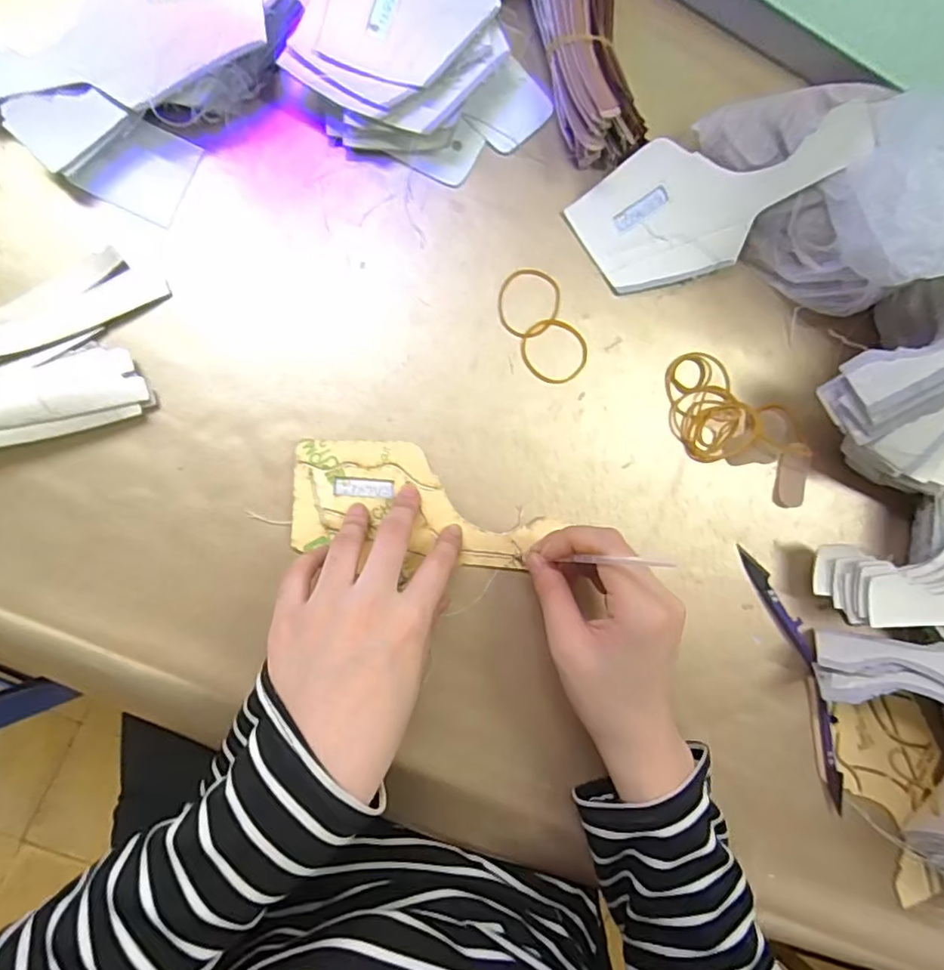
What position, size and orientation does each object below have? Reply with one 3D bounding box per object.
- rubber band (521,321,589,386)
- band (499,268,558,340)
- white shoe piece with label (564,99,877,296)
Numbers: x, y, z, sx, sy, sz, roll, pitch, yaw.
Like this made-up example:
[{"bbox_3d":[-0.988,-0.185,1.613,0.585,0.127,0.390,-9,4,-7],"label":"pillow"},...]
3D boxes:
[{"bbox_3d":[0.052,-0.085,0.379,0.043,0.004,0.039,36,83,-7],"label":"rubber band"},{"bbox_3d":[0.035,-0.114,0.377,0.039,0.004,0.043,28,84,-8],"label":"band"},{"bbox_3d":[0.152,-0.179,0.377,0.167,0.034,0.078,-15,92,13],"label":"white shoe piece with label"}]

